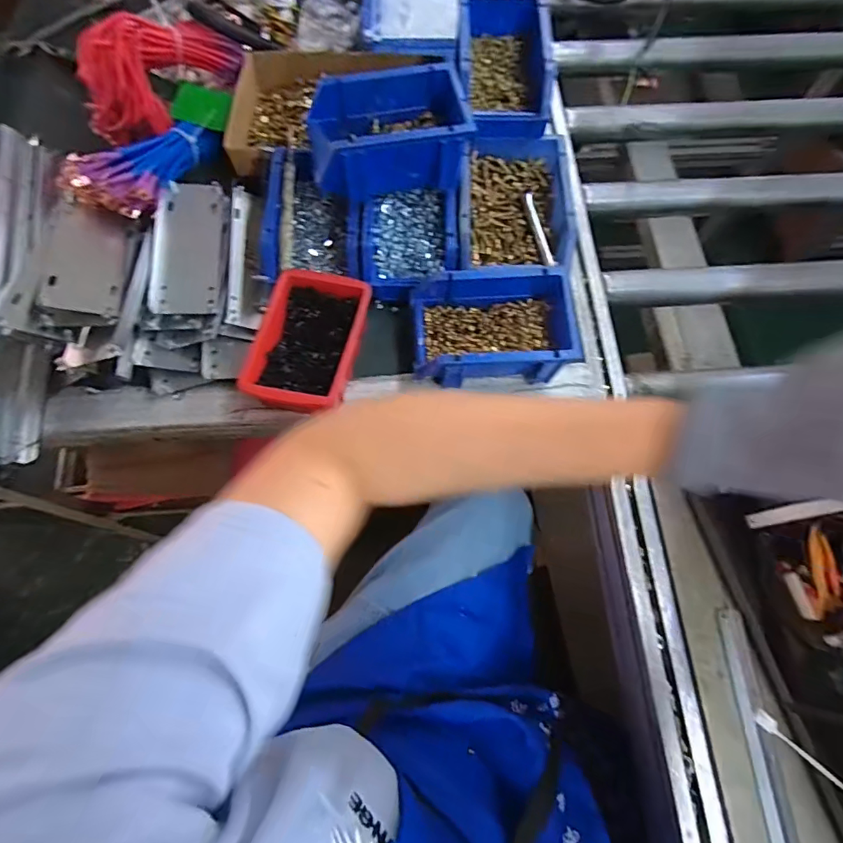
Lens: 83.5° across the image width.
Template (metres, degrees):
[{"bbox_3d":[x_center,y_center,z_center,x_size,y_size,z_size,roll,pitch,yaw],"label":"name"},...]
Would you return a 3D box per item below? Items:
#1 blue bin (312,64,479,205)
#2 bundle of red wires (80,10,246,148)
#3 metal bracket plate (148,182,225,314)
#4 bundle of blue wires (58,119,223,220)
[{"bbox_3d":[-0.035,-0.299,0.488,0.158,0.063,0.108,-13,72,-5],"label":"blue bin"},{"bbox_3d":[-0.313,-0.421,0.570,0.087,0.104,0.189,26,74,8],"label":"bundle of red wires"},{"bbox_3d":[-0.252,-0.194,0.516,0.065,0.013,0.173,-1,68,-16],"label":"metal bracket plate"},{"bbox_3d":[-0.300,-0.292,0.537,0.079,0.045,0.181,30,57,9],"label":"bundle of blue wires"}]

